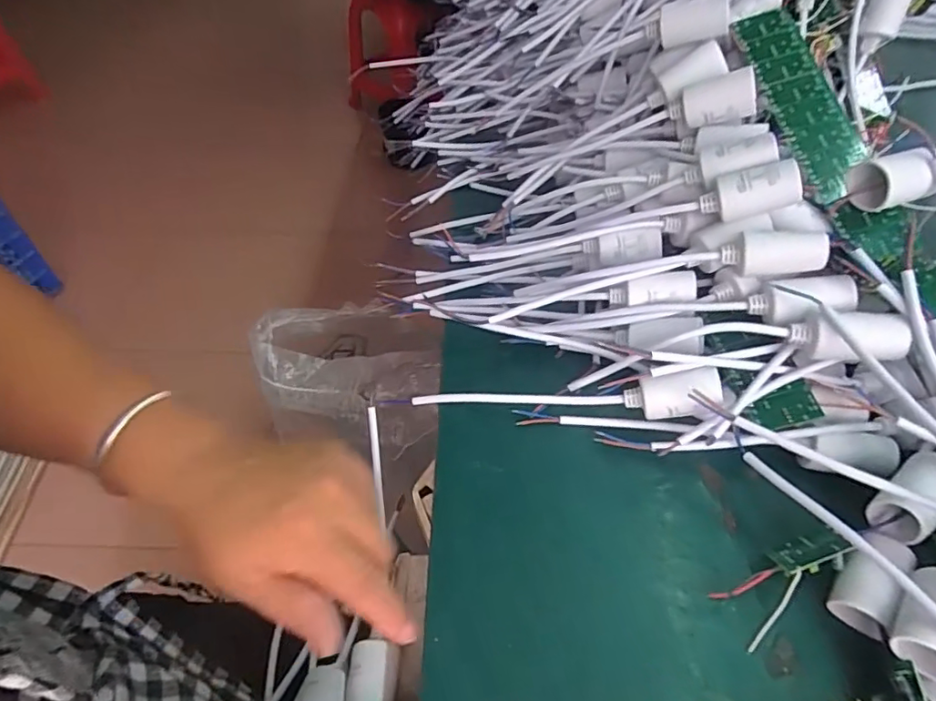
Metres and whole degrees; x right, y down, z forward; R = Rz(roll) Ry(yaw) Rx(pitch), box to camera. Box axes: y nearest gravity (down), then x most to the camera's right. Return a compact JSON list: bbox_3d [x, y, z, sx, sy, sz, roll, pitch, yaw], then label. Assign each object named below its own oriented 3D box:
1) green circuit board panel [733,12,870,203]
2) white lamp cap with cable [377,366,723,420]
[{"bbox_3d":[0.220,-0.168,0.362,0.038,0.006,0.153,-14,69,6],"label":"green circuit board panel"},{"bbox_3d":[0.049,0.030,0.340,0.200,0.028,0.028,-3,47,16],"label":"white lamp cap with cable"}]

